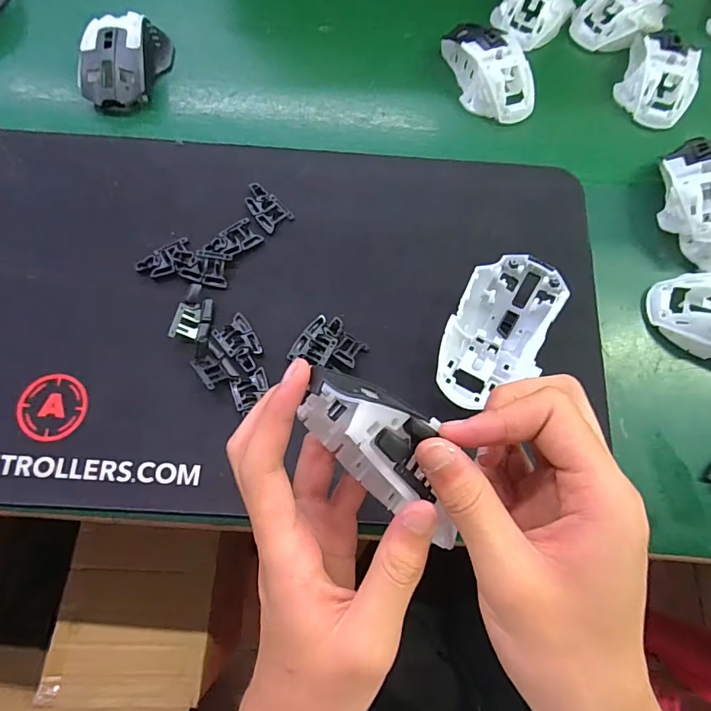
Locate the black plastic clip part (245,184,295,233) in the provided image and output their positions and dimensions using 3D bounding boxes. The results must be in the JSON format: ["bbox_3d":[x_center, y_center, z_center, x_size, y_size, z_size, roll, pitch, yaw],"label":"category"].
[{"bbox_3d":[-0.074,-0.121,0.369,0.042,0.004,0.025,43,76,12],"label":"black plastic clip part"}]

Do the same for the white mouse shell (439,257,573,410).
[{"bbox_3d":[0.101,-0.014,0.326,0.068,0.041,0.114,24,73,6],"label":"white mouse shell"}]

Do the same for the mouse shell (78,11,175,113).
[{"bbox_3d":[-0.211,-0.271,0.412,0.061,0.034,0.102,11,72,2],"label":"mouse shell"}]

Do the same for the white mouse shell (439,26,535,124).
[{"bbox_3d":[0.127,-0.272,0.426,0.066,0.035,0.108,-14,72,-6],"label":"white mouse shell"}]

